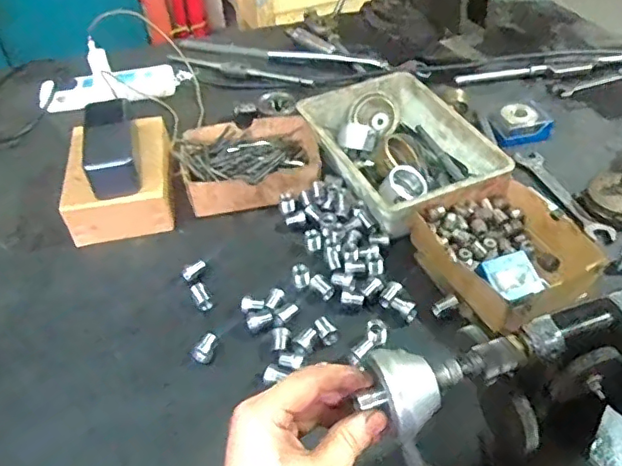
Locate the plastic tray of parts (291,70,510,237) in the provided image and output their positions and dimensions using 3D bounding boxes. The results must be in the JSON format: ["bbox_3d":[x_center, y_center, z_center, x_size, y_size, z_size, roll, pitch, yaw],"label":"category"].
[{"bbox_3d":[0.106,-0.105,0.715,0.173,0.073,0.256,-19,47,-16],"label":"plastic tray of parts"}]

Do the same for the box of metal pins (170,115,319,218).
[{"bbox_3d":[-0.077,-0.092,0.730,0.180,0.050,0.144,-10,45,-7],"label":"box of metal pins"}]

